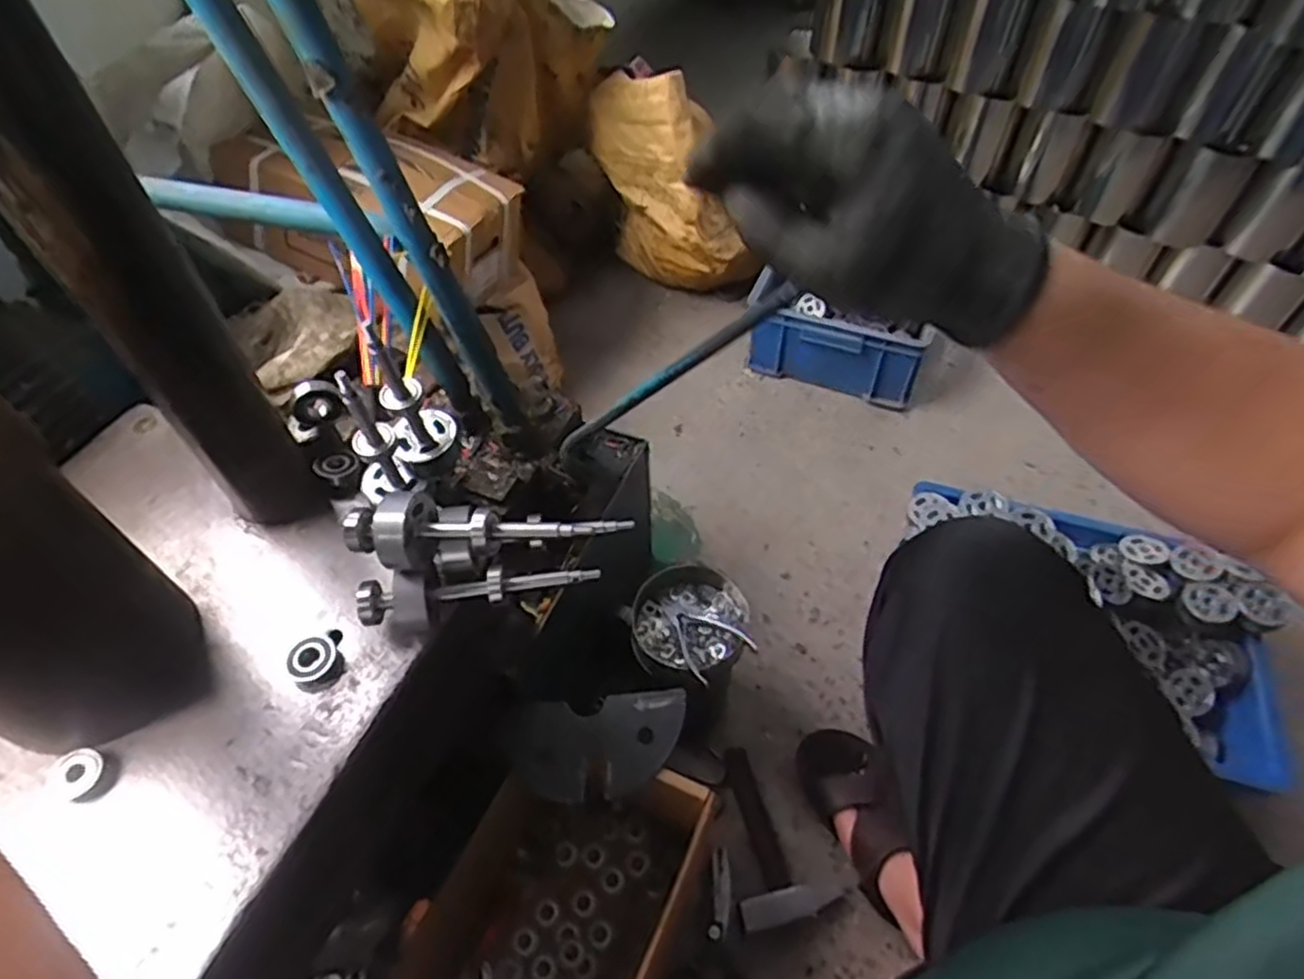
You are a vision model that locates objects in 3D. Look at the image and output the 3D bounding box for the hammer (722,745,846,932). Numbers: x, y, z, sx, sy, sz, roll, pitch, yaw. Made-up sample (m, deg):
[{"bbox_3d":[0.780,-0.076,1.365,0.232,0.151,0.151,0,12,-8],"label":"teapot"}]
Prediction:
[{"bbox_3d":[0.138,0.388,0.842,0.109,0.027,0.185,-8,53,-5],"label":"hammer"}]

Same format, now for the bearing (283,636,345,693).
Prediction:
[{"bbox_3d":[-0.234,0.121,0.510,0.035,0.014,0.033,-1,53,1],"label":"bearing"}]

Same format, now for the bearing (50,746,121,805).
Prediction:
[{"bbox_3d":[-0.361,0.181,0.468,0.035,0.016,0.030,14,54,11],"label":"bearing"}]

